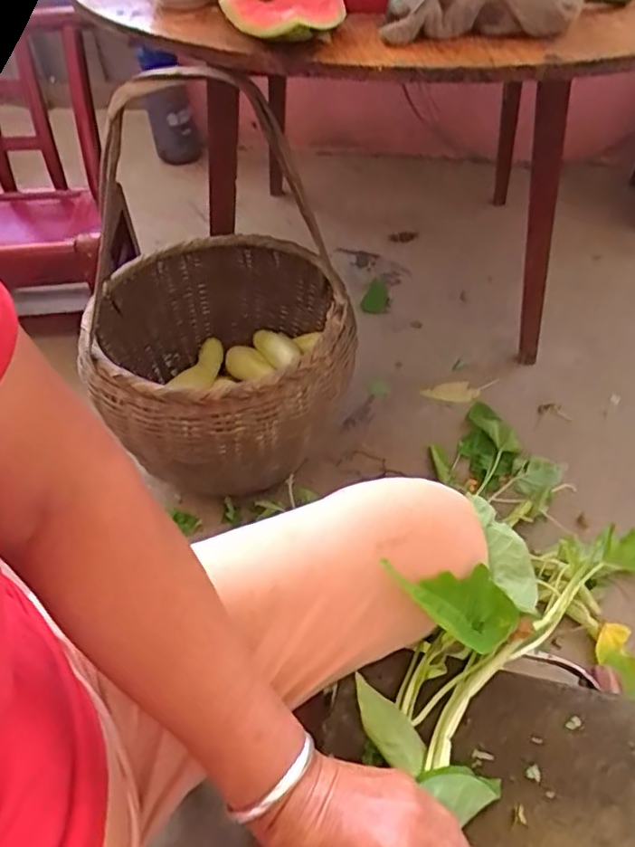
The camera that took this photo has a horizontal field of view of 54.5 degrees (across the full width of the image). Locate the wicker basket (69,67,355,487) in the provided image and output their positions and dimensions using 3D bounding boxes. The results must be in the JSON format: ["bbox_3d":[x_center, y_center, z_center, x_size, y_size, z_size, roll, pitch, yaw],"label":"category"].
[{"bbox_3d":[-0.139,-0.218,0.853,0.338,0.501,0.413,-10,49,-6],"label":"wicker basket"}]

